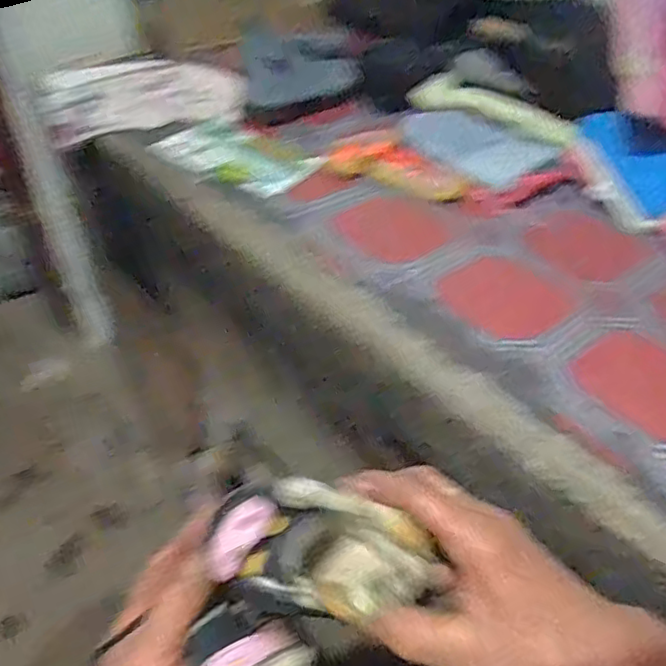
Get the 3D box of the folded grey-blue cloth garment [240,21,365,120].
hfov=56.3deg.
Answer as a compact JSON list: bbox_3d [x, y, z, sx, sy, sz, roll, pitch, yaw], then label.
[{"bbox_3d":[-0.054,-0.428,0.985,0.191,0.081,0.199,-3,43,-9],"label":"folded grey-blue cloth garment"}]

